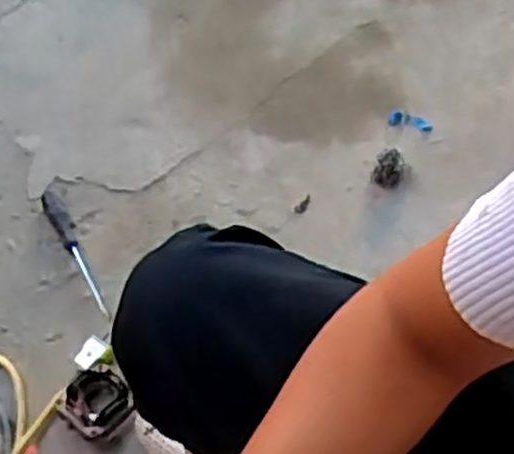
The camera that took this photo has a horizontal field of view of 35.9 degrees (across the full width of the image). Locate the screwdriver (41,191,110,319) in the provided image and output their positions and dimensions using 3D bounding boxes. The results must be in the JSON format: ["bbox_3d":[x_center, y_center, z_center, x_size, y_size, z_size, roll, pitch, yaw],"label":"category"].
[{"bbox_3d":[-0.254,0.033,1.108,0.022,0.019,0.219,-27,60,-14],"label":"screwdriver"}]

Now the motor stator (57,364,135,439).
[{"bbox_3d":[-0.200,0.221,0.993,0.081,0.038,0.089,-2,59,3],"label":"motor stator"}]

